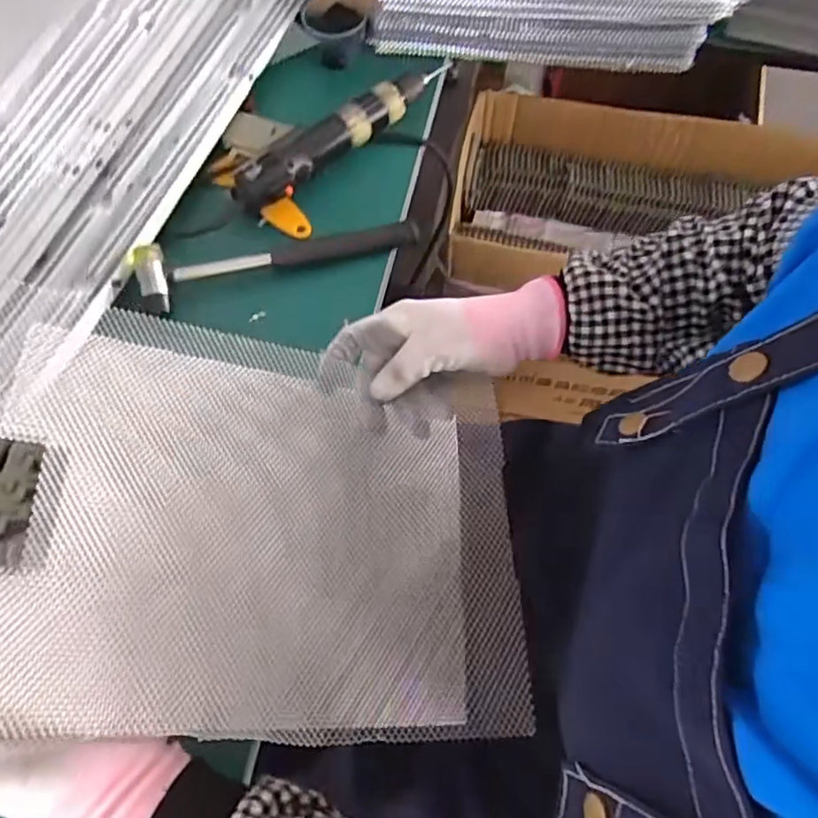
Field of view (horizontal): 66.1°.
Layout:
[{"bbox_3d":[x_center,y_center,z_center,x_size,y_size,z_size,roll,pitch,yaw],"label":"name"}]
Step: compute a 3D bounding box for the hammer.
[{"bbox_3d":[-0.115,-0.138,0.556,0.248,0.028,0.051,-13,66,-6],"label":"hammer"}]

